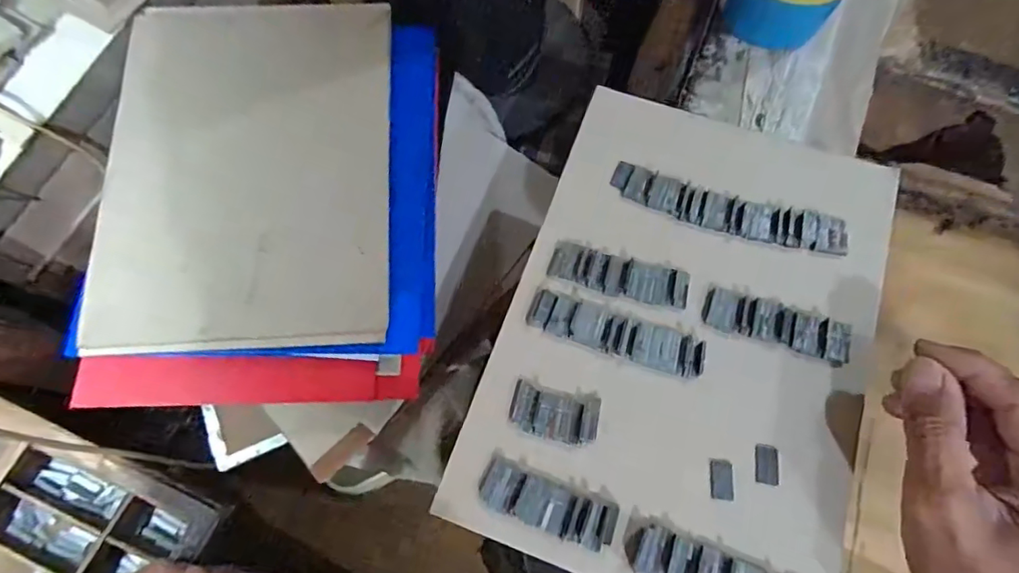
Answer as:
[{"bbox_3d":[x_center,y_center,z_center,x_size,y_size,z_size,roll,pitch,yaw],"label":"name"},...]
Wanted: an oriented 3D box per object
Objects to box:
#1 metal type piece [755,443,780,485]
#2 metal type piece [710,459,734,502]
[{"bbox_3d":[0.140,0.096,0.287,0.012,0.004,0.020,10,72,3],"label":"metal type piece"},{"bbox_3d":[0.115,0.104,0.285,0.011,0.004,0.020,6,71,2],"label":"metal type piece"}]

